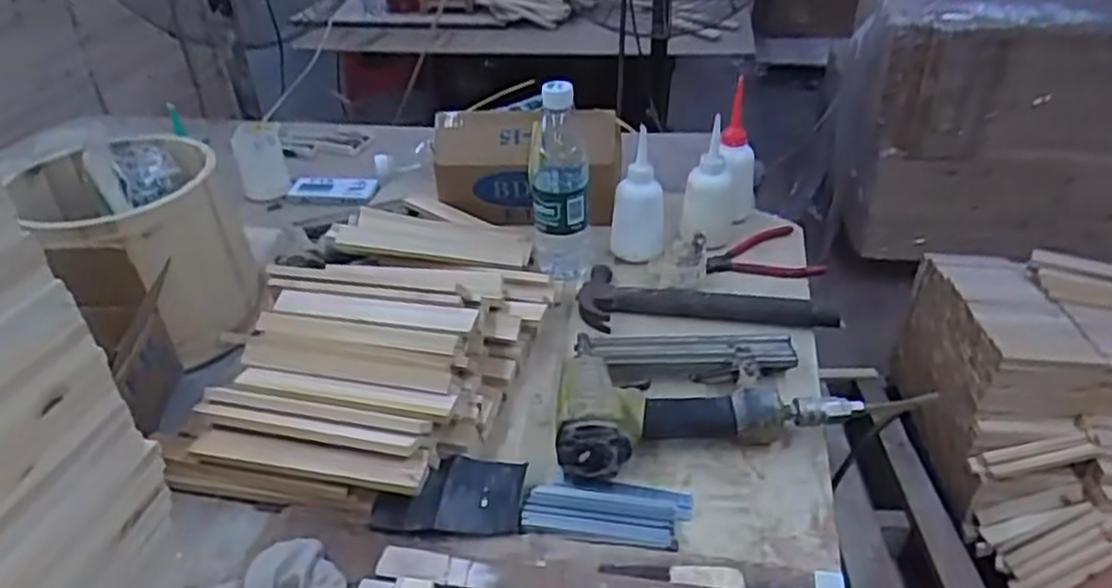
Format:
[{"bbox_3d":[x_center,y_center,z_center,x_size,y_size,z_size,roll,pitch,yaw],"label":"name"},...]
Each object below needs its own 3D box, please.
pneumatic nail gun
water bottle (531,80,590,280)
[{"bbox_3d":[0.129,0.080,0.672,0.259,0.047,0.157,-4,34,-2],"label":"pneumatic nail gun"},{"bbox_3d":[0.004,-0.126,0.843,0.067,0.225,0.068,-3,33,2],"label":"water bottle"}]

